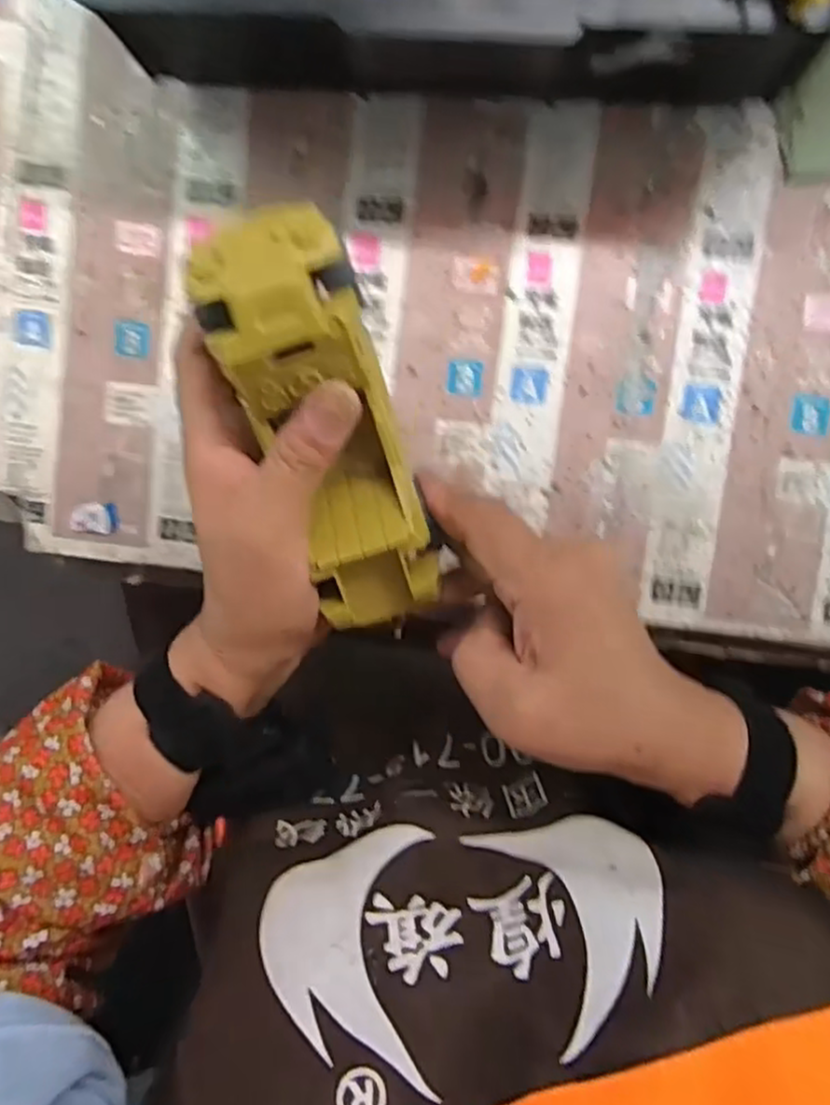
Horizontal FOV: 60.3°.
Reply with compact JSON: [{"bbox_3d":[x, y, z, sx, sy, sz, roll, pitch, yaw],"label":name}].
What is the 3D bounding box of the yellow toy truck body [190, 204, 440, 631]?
[{"bbox_3d":[-0.030,-0.043,0.286,0.052,0.049,0.168,-14,118,7],"label":"yellow toy truck body"}]

